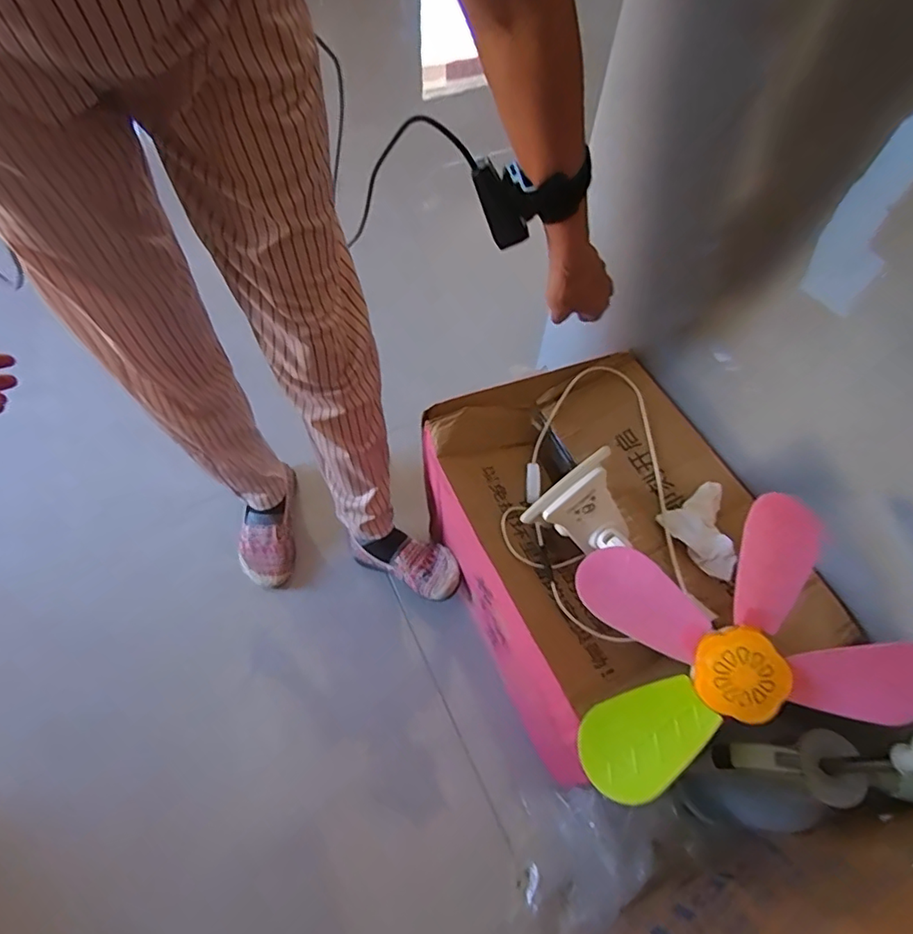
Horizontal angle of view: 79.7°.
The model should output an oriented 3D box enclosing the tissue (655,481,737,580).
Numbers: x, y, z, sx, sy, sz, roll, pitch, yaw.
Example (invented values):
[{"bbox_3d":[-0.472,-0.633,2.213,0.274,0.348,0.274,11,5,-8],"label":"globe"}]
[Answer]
[{"bbox_3d":[0.282,0.071,0.607,0.069,0.027,0.093,-25,63,-17],"label":"tissue"}]

